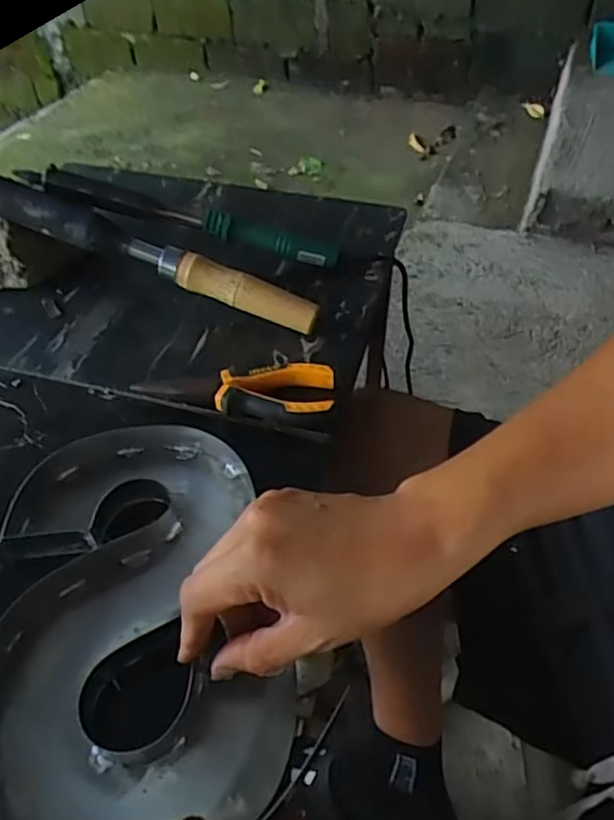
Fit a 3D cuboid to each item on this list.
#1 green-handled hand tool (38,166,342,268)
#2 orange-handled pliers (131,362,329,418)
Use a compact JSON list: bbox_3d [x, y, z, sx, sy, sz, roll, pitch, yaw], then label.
[{"bbox_3d":[-0.101,-0.171,0.578,0.262,0.017,0.025,14,48,-7],"label":"green-handled hand tool"},{"bbox_3d":[-0.053,-0.013,0.487,0.143,0.025,0.045,2,48,1],"label":"orange-handled pliers"}]

